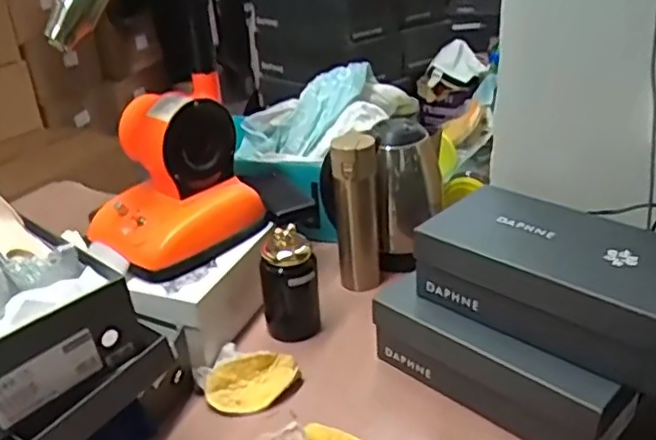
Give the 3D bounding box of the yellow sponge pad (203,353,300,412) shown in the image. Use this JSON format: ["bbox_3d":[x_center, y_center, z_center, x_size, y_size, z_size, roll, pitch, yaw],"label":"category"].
[{"bbox_3d":[-0.093,0.204,0.823,0.118,0.011,0.069,-14,61,-20],"label":"yellow sponge pad"}]

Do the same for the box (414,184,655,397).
[{"bbox_3d":[0.266,0.062,0.744,0.159,0.098,0.293,-27,36,-37],"label":"box"}]

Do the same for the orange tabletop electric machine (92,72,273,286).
[{"bbox_3d":[-0.216,-0.064,0.903,0.215,0.201,0.166,-26,36,-36],"label":"orange tabletop electric machine"}]

